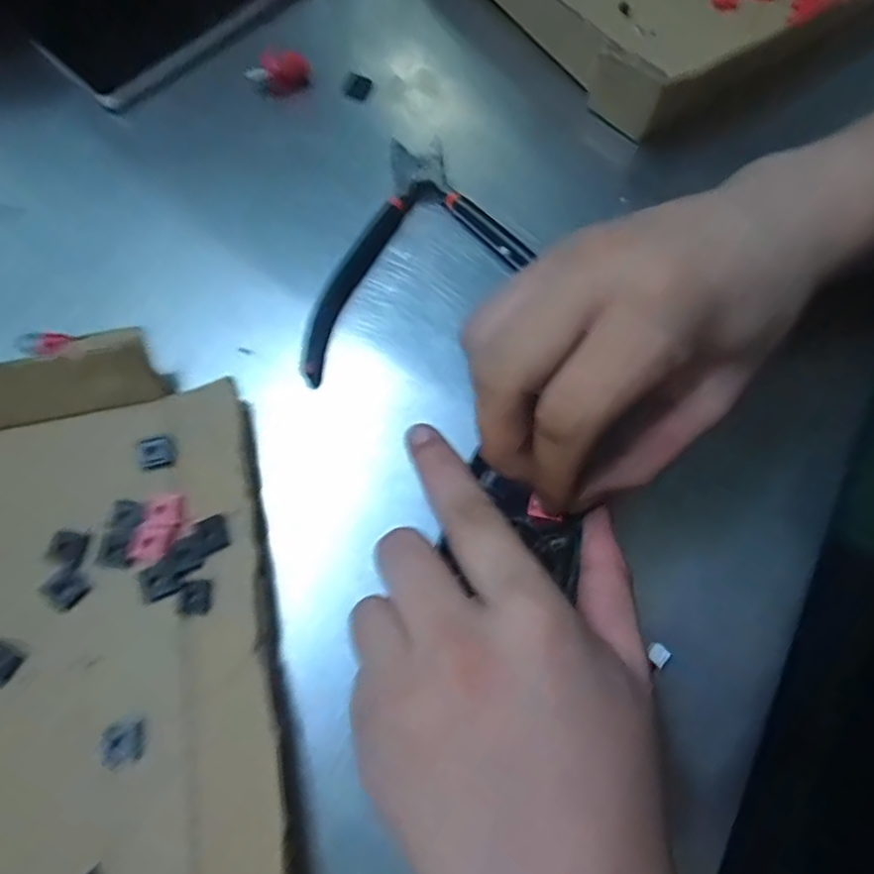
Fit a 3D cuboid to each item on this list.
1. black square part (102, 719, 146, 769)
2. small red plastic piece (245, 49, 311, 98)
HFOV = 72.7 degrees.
[{"bbox_3d":[-0.115,0.113,0.218,0.012,0.005,0.014,-8,70,-2],"label":"black square part"},{"bbox_3d":[-0.088,-0.202,0.331,0.033,0.018,0.015,-13,70,-4],"label":"small red plastic piece"}]

